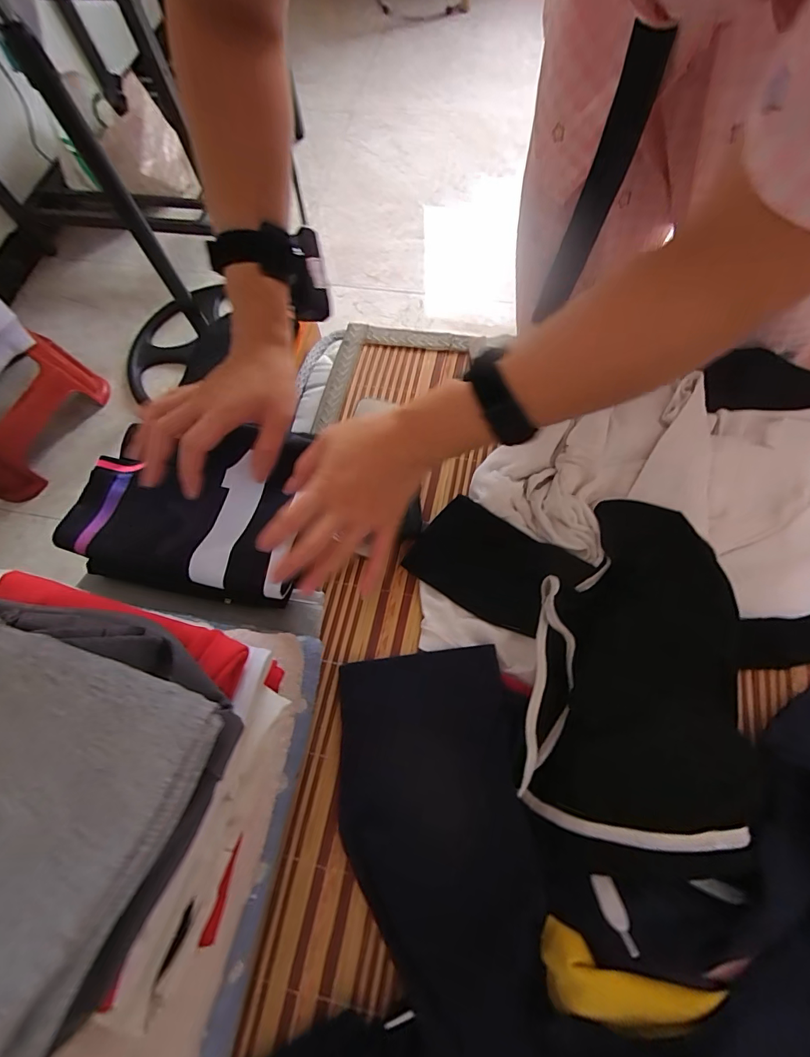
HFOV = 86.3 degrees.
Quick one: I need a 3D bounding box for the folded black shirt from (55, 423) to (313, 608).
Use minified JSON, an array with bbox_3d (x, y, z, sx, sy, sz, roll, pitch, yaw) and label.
[{"bbox_3d":[-0.190,-0.016,0.393,0.213,0.048,0.142,11,66,5],"label":"folded black shirt"}]

